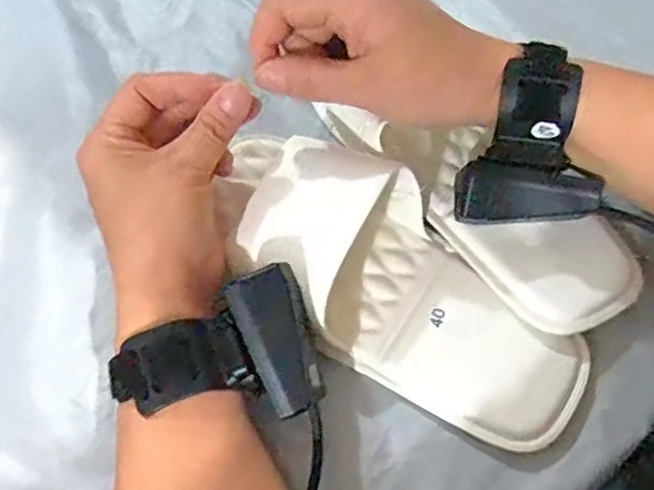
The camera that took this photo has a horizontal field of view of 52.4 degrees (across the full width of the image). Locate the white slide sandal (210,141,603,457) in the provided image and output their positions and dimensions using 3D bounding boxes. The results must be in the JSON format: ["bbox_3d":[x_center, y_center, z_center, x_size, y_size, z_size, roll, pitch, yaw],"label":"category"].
[{"bbox_3d":[0.027,0.015,0.349,0.227,0.060,0.090,39,72,18],"label":"white slide sandal"}]

